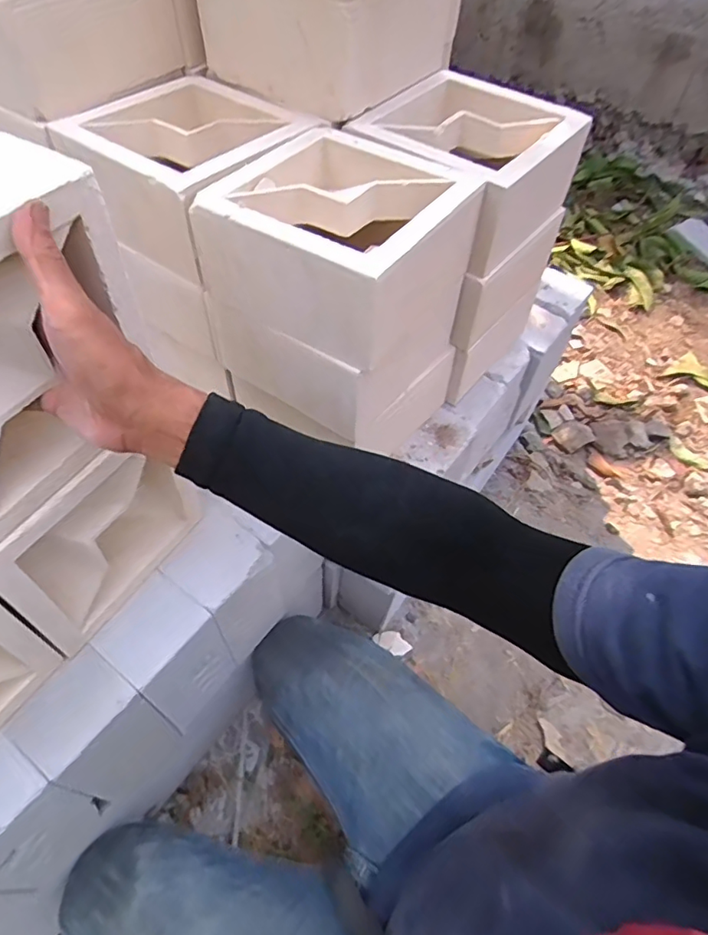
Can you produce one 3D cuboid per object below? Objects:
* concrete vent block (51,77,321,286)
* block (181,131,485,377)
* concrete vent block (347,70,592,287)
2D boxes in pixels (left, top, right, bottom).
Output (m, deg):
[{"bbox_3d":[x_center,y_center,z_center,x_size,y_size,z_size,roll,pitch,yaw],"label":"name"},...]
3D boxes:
[{"bbox_3d":[-0.173,-0.320,0.586,0.200,0.117,0.195,30,59,18],"label":"concrete vent block"},{"bbox_3d":[-0.013,-0.217,0.518,0.190,0.101,0.189,29,59,18],"label":"block"},{"bbox_3d":[0.122,-0.344,0.614,0.206,0.096,0.184,35,61,21],"label":"concrete vent block"}]

